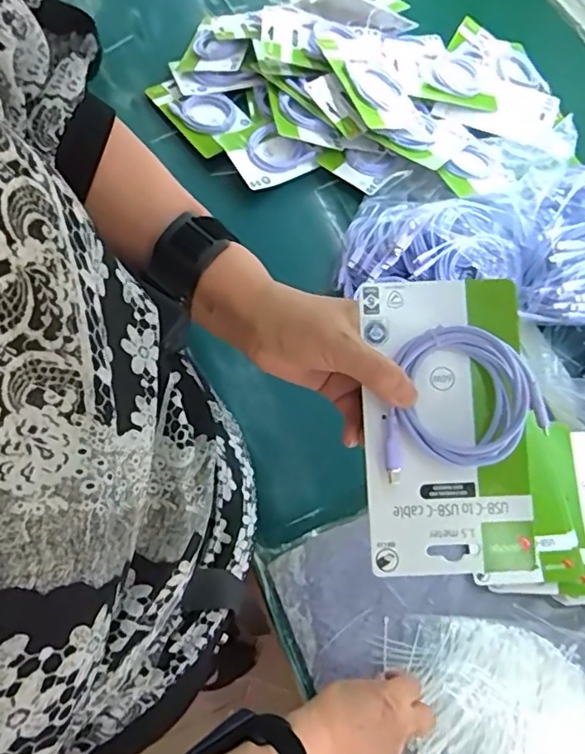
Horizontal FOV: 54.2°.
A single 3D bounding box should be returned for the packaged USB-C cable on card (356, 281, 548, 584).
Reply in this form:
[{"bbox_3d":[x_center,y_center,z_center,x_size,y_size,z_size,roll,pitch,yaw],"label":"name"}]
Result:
[{"bbox_3d":[0.095,0.031,0.348,0.098,0.028,0.181,-2,86,0],"label":"packaged USB-C cable on card"}]

